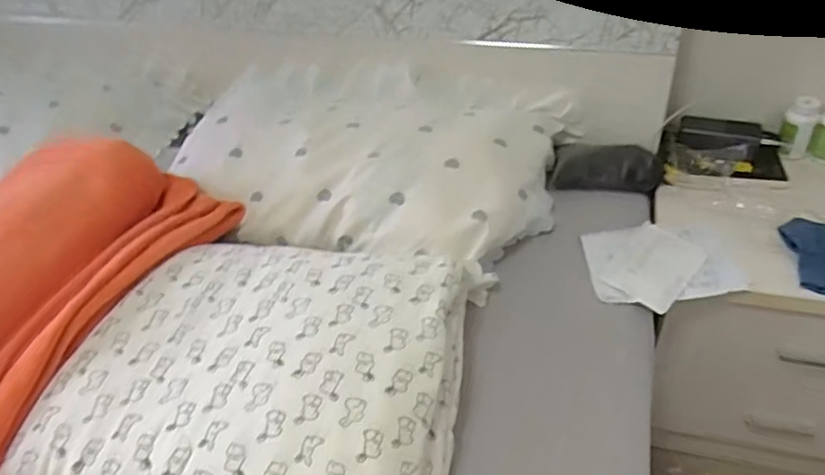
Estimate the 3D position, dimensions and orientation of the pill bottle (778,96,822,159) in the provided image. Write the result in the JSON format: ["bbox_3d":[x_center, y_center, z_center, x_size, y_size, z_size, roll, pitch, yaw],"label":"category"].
[{"bbox_3d":[0.668,-0.189,1.044,0.047,0.093,0.046,7,42,13],"label":"pill bottle"}]

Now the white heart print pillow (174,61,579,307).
[{"bbox_3d":[-0.089,-0.143,1.031,0.646,0.134,0.402,11,43,17],"label":"white heart print pillow"}]

